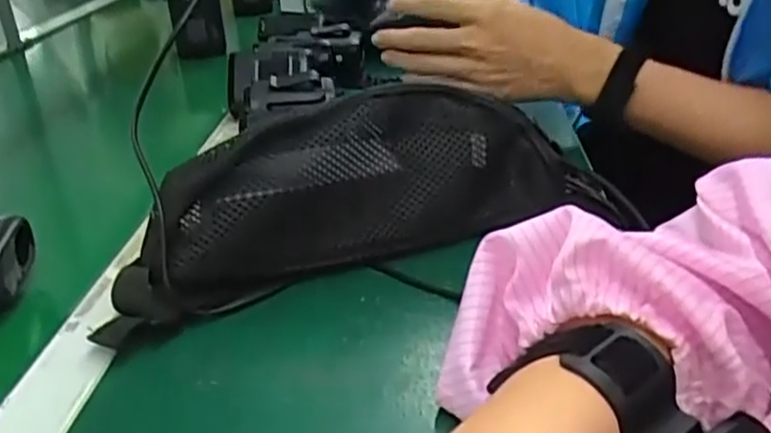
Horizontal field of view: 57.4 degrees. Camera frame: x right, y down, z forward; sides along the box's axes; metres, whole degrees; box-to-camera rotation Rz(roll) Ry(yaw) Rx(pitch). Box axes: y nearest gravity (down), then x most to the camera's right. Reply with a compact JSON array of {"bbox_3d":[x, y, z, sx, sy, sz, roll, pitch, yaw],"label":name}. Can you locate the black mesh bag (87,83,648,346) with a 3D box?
[{"bbox_3d":[-0.004,-0.022,0.436,0.323,0.098,0.064,-15,31,-24],"label":"black mesh bag"}]

